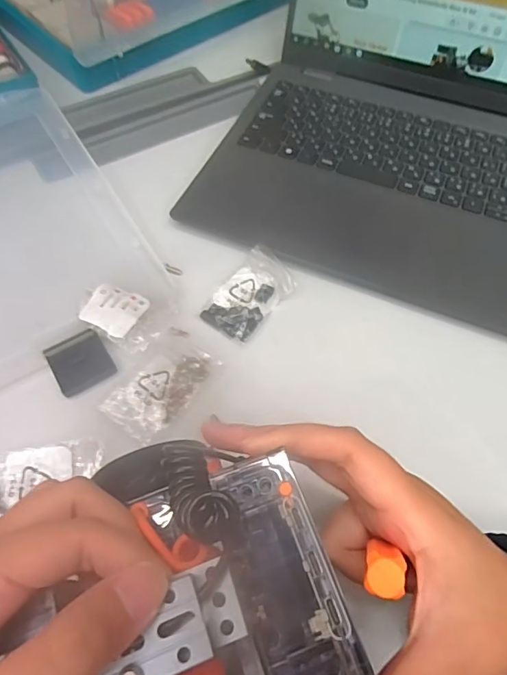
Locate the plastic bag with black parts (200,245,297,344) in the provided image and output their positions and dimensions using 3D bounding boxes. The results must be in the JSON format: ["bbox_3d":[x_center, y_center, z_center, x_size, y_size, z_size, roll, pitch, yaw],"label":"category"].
[{"bbox_3d":[-0.002,-0.034,0.343,0.043,0.012,0.069,35,65,19],"label":"plastic bag with black parts"}]

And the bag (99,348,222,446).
[{"bbox_3d":[-0.059,0.030,0.306,0.037,0.017,0.072,34,65,19],"label":"bag"}]

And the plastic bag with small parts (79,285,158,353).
[{"bbox_3d":[-0.093,-0.017,0.329,0.054,0.017,0.041,20,61,12],"label":"plastic bag with small parts"}]

